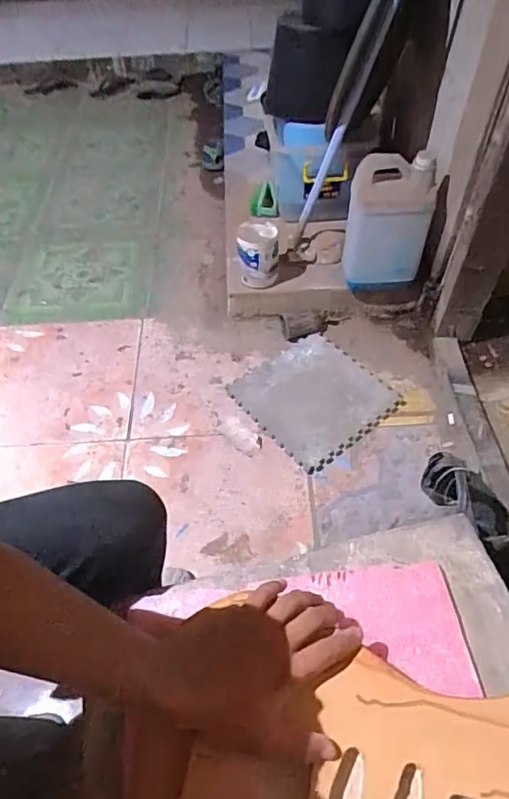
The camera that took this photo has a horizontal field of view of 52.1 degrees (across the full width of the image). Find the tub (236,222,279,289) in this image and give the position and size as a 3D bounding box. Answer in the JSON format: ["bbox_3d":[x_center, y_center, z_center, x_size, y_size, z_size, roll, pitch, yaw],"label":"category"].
[{"bbox_3d":[0.007,-0.368,1.308,0.104,0.143,0.108,1,55,-1],"label":"tub"}]

